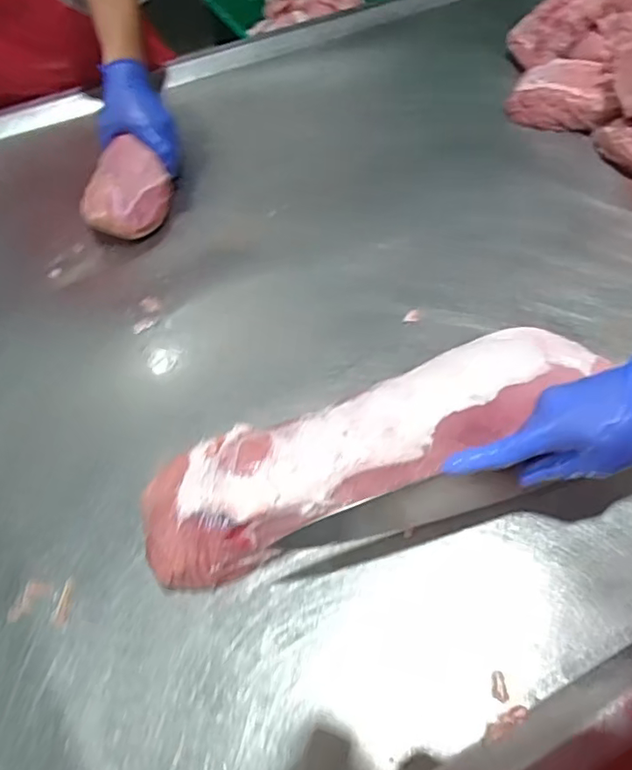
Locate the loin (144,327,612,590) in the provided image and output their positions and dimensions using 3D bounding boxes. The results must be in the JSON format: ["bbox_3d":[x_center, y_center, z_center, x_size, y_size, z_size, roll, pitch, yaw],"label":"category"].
[{"bbox_3d":[0.065,0.051,0.536,0.463,0.072,0.121,-22,55,-10],"label":"loin"}]

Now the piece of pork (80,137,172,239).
[{"bbox_3d":[-0.255,-0.258,0.777,0.096,0.069,0.121,8,55,8],"label":"piece of pork"}]

